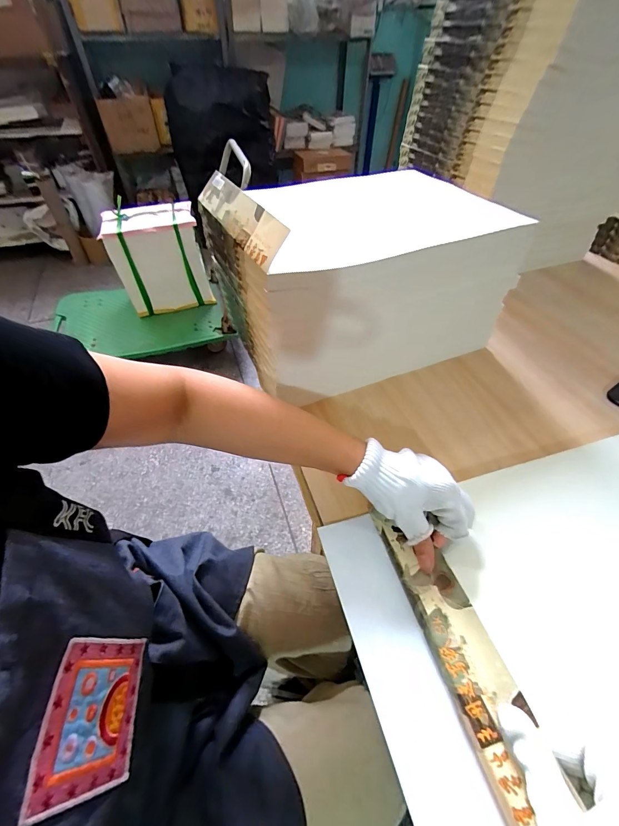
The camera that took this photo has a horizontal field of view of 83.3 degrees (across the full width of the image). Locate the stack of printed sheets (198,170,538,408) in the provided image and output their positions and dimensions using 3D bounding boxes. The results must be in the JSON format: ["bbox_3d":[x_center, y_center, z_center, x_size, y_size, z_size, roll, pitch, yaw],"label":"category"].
[{"bbox_3d":[0.071,-0.209,0.520,0.373,0.226,0.262,-20,53,-18],"label":"stack of printed sheets"}]

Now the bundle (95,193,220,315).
[{"bbox_3d":[-0.708,-0.730,1.670,0.402,0.406,0.223,-8,50,-8],"label":"bundle"}]

